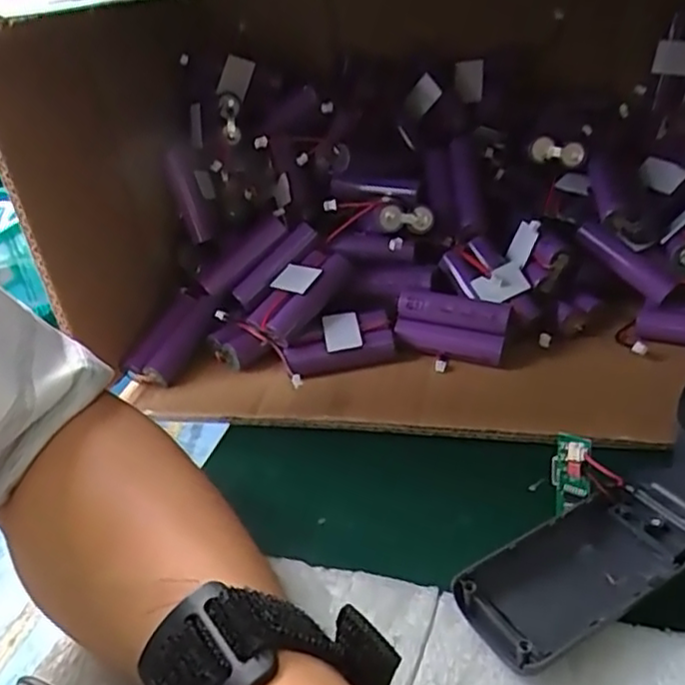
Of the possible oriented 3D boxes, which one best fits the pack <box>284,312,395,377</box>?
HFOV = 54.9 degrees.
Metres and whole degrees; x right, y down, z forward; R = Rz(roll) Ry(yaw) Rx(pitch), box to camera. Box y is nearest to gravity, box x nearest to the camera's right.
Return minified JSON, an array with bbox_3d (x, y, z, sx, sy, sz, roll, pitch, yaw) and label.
[{"bbox_3d":[-0.002,0.001,0.394,0.063,0.025,0.024,-11,32,-7],"label":"pack"}]

